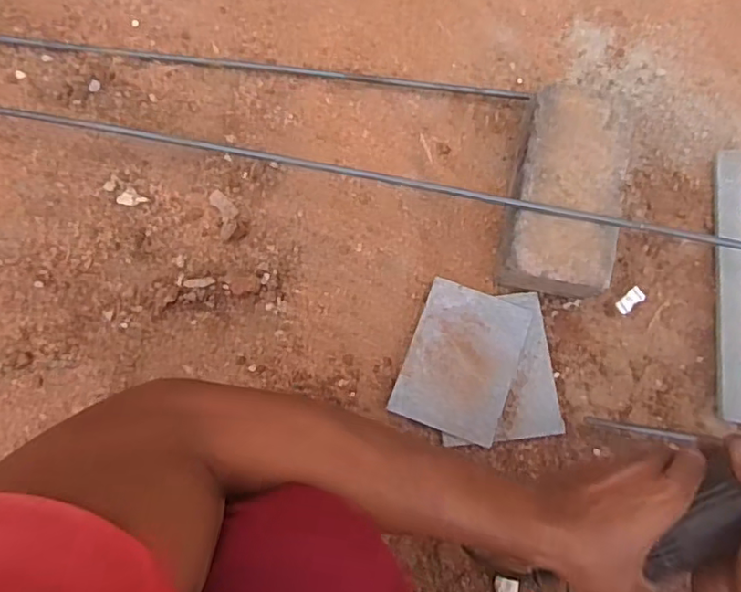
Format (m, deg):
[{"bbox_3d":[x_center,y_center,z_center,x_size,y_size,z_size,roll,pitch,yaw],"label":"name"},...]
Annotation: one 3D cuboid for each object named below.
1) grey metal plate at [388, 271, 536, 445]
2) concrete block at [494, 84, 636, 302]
[{"bbox_3d":[0.097,0.067,0.632,0.112,0.006,0.153,20,77,4],"label":"grey metal plate"},{"bbox_3d":[0.201,-0.107,0.640,0.113,0.078,0.207,10,80,0],"label":"concrete block"}]

